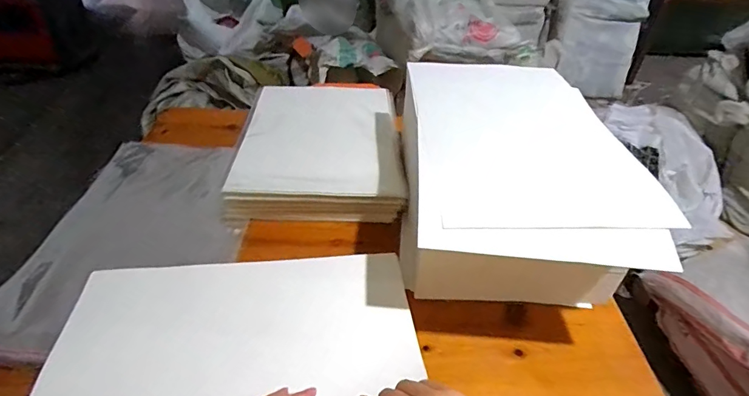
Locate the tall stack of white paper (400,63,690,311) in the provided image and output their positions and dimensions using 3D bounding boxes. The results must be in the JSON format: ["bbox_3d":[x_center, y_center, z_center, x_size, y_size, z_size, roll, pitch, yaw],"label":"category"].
[{"bbox_3d":[0.185,-0.027,0.633,0.286,0.171,0.456,4,41,-1],"label":"tall stack of white paper"}]

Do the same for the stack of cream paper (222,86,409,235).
[{"bbox_3d":[-0.092,-0.097,0.764,0.273,0.069,0.348,2,41,-3],"label":"stack of cream paper"}]

